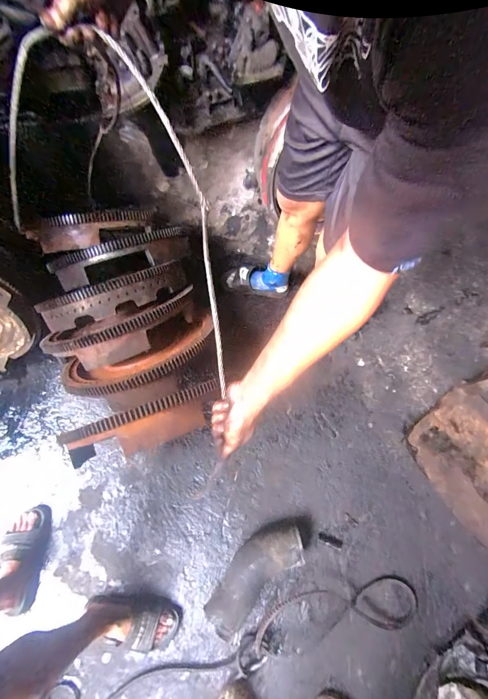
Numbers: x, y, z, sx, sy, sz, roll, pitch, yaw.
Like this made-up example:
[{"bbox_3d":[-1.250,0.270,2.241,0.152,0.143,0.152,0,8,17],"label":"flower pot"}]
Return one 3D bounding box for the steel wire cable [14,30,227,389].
[{"bbox_3d":[-0.165,-0.226,0.485,0.538,0.230,0.272,37,75,11],"label":"steel wire cable"}]

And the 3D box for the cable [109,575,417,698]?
[{"bbox_3d":[0.001,0.957,0.891,1.031,0.043,0.355,-32,75,-11],"label":"cable"}]

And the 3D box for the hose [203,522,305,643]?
[{"bbox_3d":[0.038,0.698,0.937,0.147,0.102,0.367,42,76,12],"label":"hose"}]

